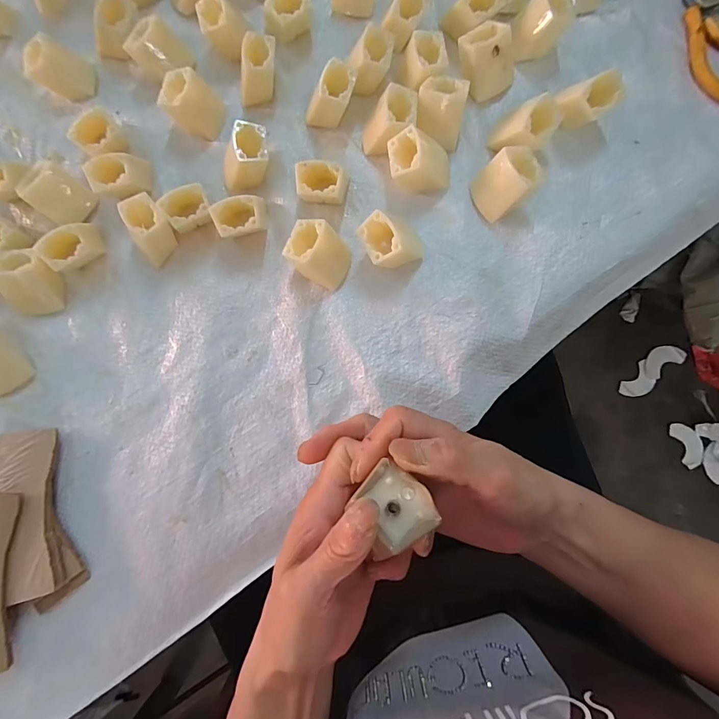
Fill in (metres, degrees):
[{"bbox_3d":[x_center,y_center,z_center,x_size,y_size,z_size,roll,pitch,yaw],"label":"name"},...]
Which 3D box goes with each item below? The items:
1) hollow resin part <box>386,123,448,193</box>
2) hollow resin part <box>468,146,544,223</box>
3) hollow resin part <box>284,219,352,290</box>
[{"bbox_3d":[0.046,-0.150,0.300,0.047,0.031,0.042,-2,81,3],"label":"hollow resin part"},{"bbox_3d":[0.110,-0.133,0.296,0.025,0.044,0.037,-24,81,-33],"label":"hollow resin part"},{"bbox_3d":[-0.031,-0.078,0.292,0.040,0.035,0.042,23,83,6],"label":"hollow resin part"}]

